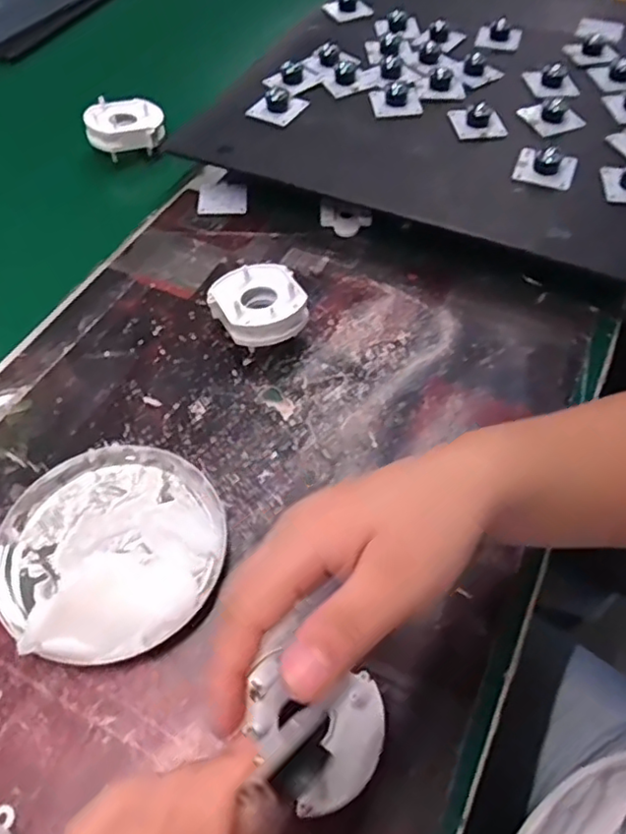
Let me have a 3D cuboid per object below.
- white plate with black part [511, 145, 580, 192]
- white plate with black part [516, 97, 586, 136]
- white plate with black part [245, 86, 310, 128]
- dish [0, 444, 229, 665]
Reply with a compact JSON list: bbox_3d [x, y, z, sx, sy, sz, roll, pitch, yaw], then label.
[{"bbox_3d":[0.189,-0.205,0.507,0.045,0.022,0.034,19,57,13],"label":"white plate with black part"},{"bbox_3d":[0.210,-0.266,0.553,0.044,0.022,0.034,-17,56,-11],"label":"white plate with black part"},{"bbox_3d":[-0.032,-0.282,0.566,0.046,0.019,0.036,27,59,18],"label":"white plate with black part"},{"bbox_3d":[-0.116,0.071,0.358,0.126,0.023,0.126,0,55,0],"label":"dish"}]

